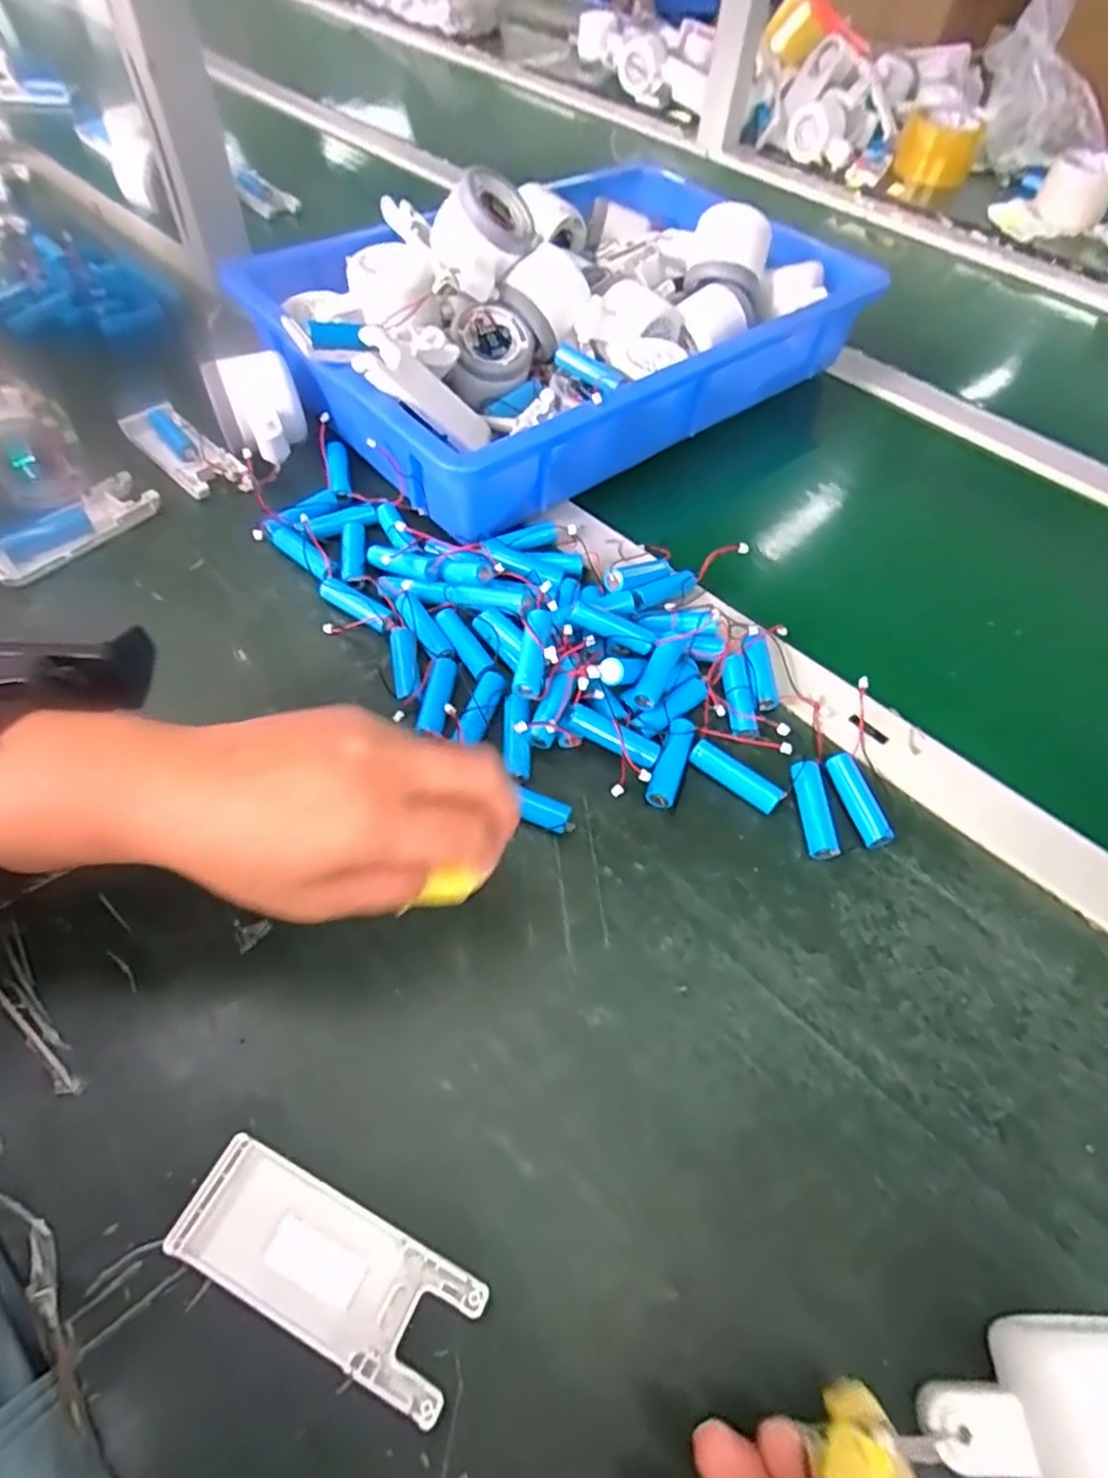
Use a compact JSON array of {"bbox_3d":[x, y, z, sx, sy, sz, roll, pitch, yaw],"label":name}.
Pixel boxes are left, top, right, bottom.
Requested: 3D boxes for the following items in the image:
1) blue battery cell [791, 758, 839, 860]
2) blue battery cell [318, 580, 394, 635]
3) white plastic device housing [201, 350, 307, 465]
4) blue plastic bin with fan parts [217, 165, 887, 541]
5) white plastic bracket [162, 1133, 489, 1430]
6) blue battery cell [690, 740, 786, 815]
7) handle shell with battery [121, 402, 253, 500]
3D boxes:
[{"bbox_3d":[0.132,0.036,0.360,0.015,0.012,0.050,-1,56,-5],"label":"blue battery cell"},{"bbox_3d":[-0.118,-0.080,0.422,0.053,0.014,0.014,32,60,16],"label":"blue battery cell"},{"bbox_3d":[-0.197,-0.217,0.473,0.055,0.051,0.059,-18,59,-15],"label":"white plastic device housing"},{"bbox_3d":[0.019,-0.332,0.529,0.437,0.111,0.286,-30,63,-22],"label":"blue plastic bin with fan parts"},{"bbox_3d":[-0.079,0.184,0.244,0.105,0.013,0.041,23,58,11],"label":"white plastic bracket"},{"bbox_3d":[0.095,0.020,0.369,0.051,0.013,0.012,36,61,19],"label":"blue battery cell"},{"bbox_3d":[-0.259,-0.201,0.493,0.041,0.016,0.116,-38,66,-25],"label":"handle shell with battery"}]

